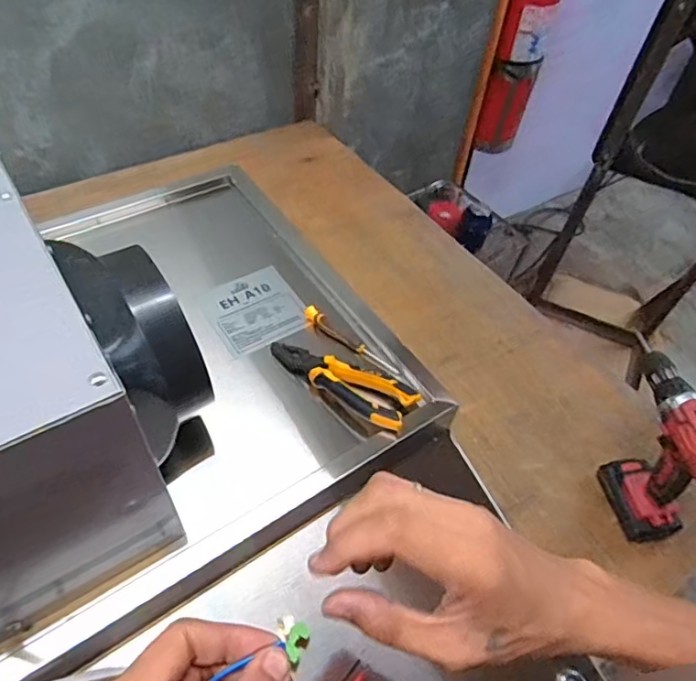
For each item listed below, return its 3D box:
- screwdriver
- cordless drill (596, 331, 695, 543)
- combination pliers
[{"bbox_3d":[0.003,0.000,0.599,0.125,0.013,0.015,32,56,18],"label":"screwdriver"},{"bbox_3d":[0.409,0.143,0.723,0.069,0.209,0.185,1,53,-5],"label":"cordless drill"},{"bbox_3d":[-0.012,0.042,0.553,0.159,0.030,0.052,24,54,12],"label":"combination pliers"}]

